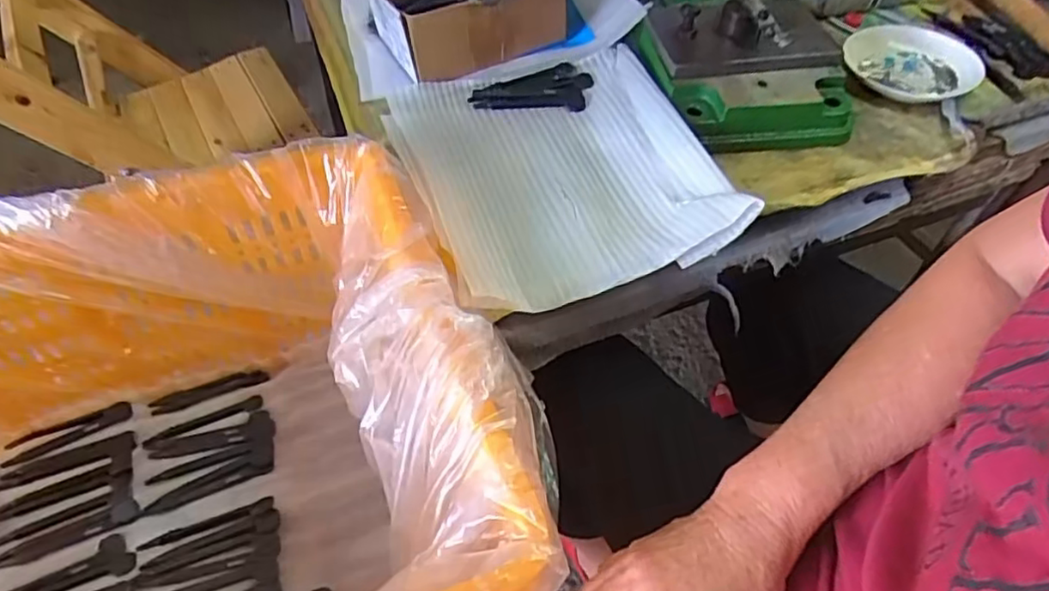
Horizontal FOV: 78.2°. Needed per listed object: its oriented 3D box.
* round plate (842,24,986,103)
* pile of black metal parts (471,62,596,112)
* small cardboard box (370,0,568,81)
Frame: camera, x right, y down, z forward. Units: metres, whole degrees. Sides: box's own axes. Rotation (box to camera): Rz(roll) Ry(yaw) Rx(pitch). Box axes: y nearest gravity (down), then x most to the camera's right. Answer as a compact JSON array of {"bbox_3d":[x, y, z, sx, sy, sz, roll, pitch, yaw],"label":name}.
[{"bbox_3d":[0.357,-0.217,0.596,0.115,0.015,0.104,13,63,11],"label":"round plate"},{"bbox_3d":[0.007,-0.192,0.594,0.106,0.017,0.060,1,50,0],"label":"pile of black metal parts"},{"bbox_3d":[-0.053,-0.275,0.617,0.168,0.089,0.120,-19,53,-17],"label":"small cardboard box"}]

